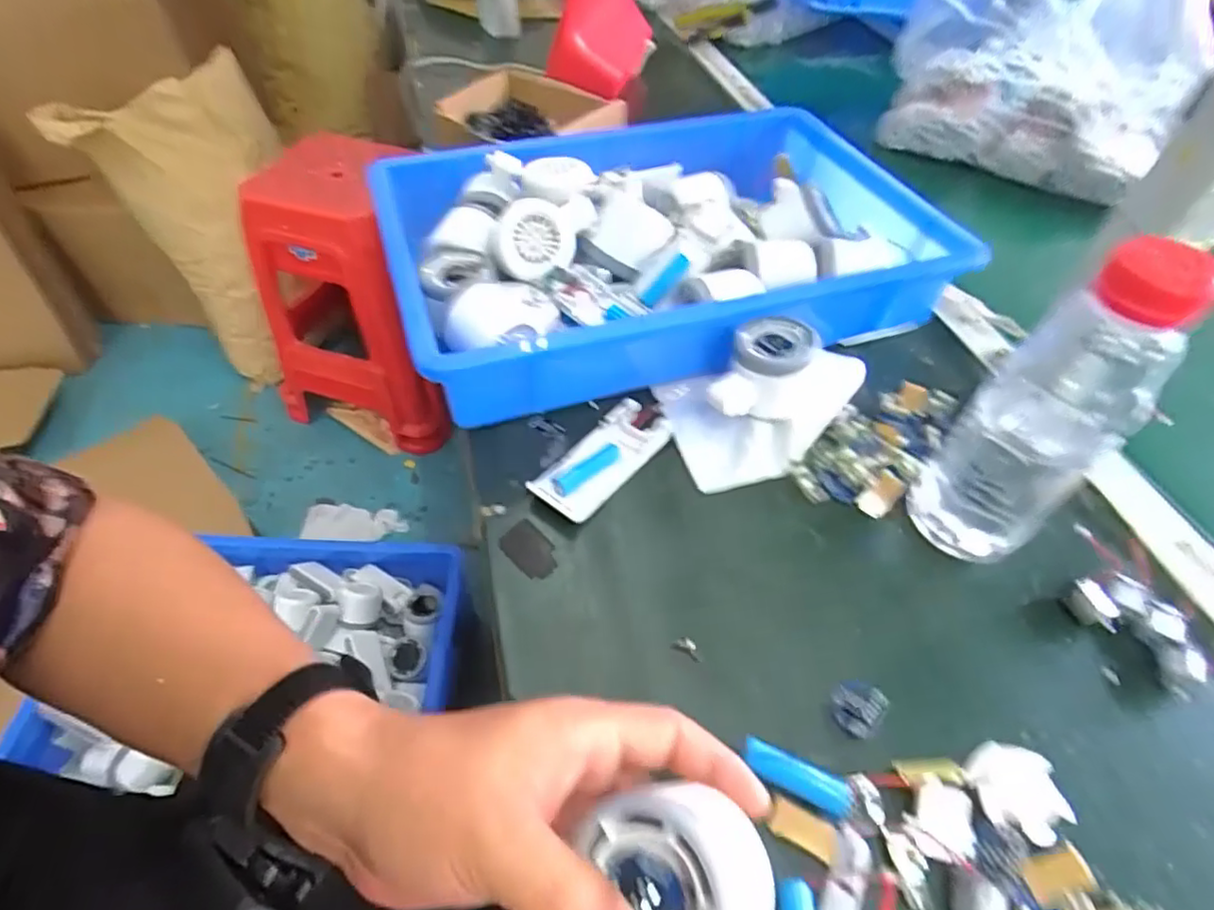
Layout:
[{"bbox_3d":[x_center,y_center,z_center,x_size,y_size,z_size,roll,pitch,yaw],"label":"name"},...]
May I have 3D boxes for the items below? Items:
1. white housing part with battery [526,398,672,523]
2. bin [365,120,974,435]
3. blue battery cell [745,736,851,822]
[{"bbox_3d":[-0.003,0.001,0.422,0.044,0.014,0.102,32,56,21],"label":"white housing part with battery"},{"bbox_3d":[0.048,-0.180,0.533,0.421,0.088,0.286,-12,52,-12],"label":"bin"},{"bbox_3d":[0.090,0.155,0.302,0.050,0.013,0.014,22,53,15],"label":"blue battery cell"}]

